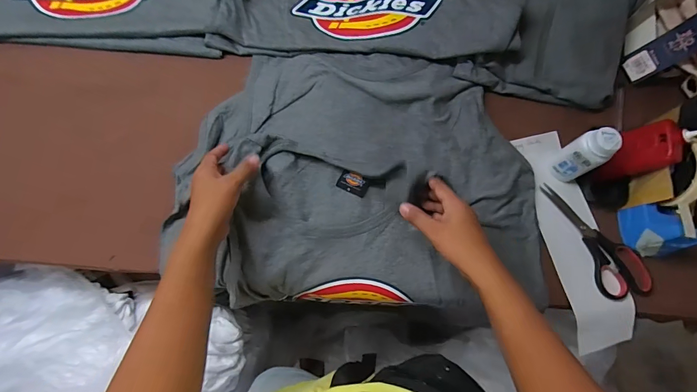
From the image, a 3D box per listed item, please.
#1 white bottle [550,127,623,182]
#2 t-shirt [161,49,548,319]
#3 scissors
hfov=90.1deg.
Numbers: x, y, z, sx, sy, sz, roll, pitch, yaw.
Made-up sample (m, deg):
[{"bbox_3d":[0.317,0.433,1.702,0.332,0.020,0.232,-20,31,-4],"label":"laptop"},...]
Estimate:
[{"bbox_3d":[0.323,-0.056,0.477,0.040,0.099,0.044,0,73,-1],"label":"white bottle"},{"bbox_3d":[0.012,-0.043,0.497,0.507,0.063,0.375,2,73,-1],"label":"t-shirt"},{"bbox_3d":[0.350,0.056,0.491,0.075,0.010,0.180,-22,75,-8],"label":"scissors"}]

